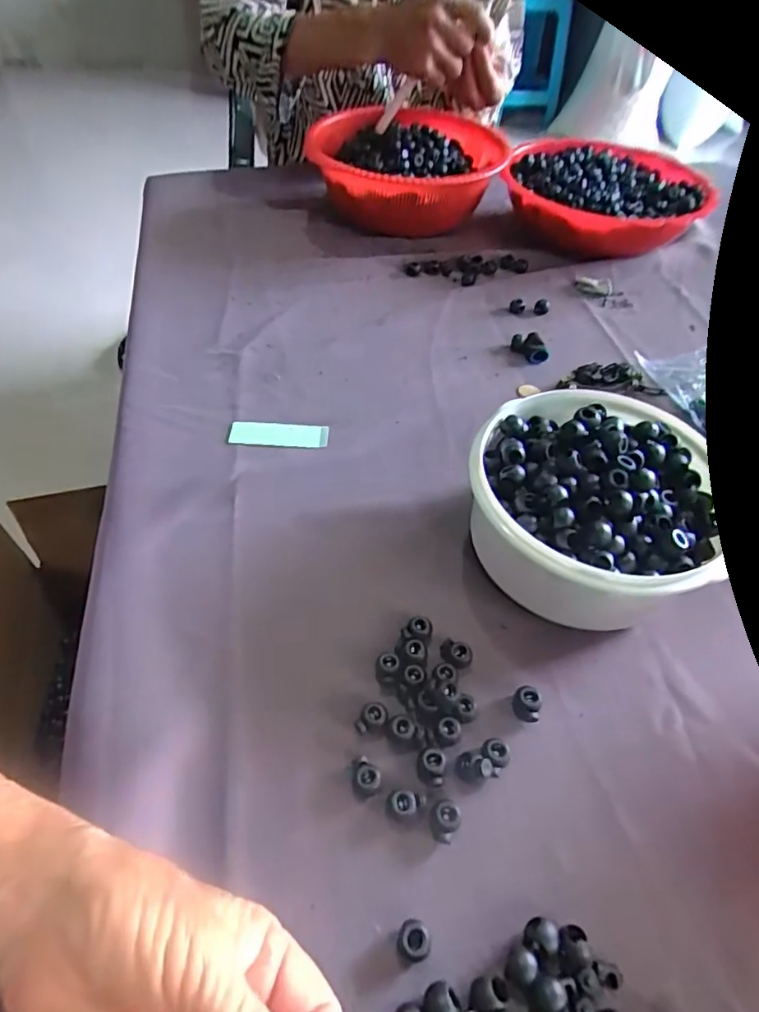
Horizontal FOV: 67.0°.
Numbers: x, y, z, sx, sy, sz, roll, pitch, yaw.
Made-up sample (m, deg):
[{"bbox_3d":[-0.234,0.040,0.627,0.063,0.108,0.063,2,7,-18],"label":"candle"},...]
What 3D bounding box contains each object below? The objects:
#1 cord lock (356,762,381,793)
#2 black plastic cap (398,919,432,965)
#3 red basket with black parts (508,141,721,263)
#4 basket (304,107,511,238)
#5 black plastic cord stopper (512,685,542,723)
[{"bbox_3d":[-0.006,0.143,0.301,0.013,0.010,0.013,1,51,-1],"label":"cord lock"},{"bbox_3d":[0.016,0.197,0.259,0.014,0.010,0.015,1,51,-1],"label":"black plastic cap"},{"bbox_3d":[0.260,-0.366,0.697,0.217,0.073,0.212,12,51,8],"label":"red basket with black parts"},{"bbox_3d":[0.035,-0.403,0.710,0.234,0.091,0.217,-6,51,-6],"label":"basket"},{"bbox_3d":[0.085,0.114,0.329,0.015,0.010,0.017,13,52,9],"label":"black plastic cord stopper"}]

